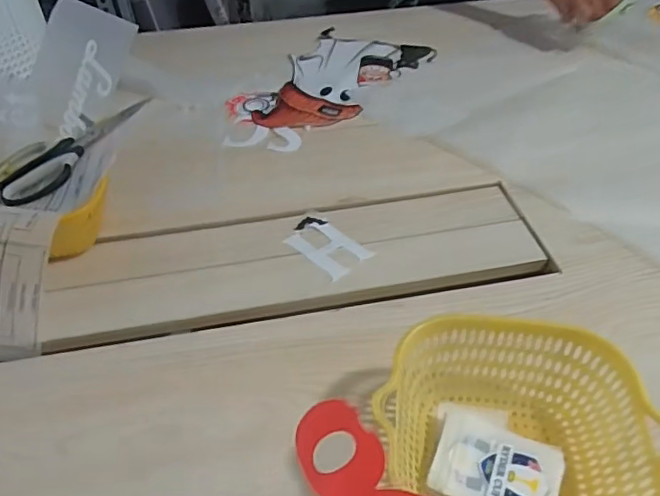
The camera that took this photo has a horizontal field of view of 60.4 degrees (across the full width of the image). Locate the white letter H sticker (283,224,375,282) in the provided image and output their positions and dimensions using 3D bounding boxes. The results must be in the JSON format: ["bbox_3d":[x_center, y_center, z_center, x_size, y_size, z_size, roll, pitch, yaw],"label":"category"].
[{"bbox_3d":[-0.002,-0.001,0.583,0.051,0.004,0.077,-32,52,-27],"label":"white letter H sticker"}]

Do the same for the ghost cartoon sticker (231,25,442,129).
[{"bbox_3d":[-0.003,-0.256,0.853,0.196,0.006,0.314,22,47,27],"label":"ghost cartoon sticker"}]

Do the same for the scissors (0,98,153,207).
[{"bbox_3d":[-0.272,-0.111,0.601,0.175,0.015,0.084,-38,53,-14],"label":"scissors"}]

